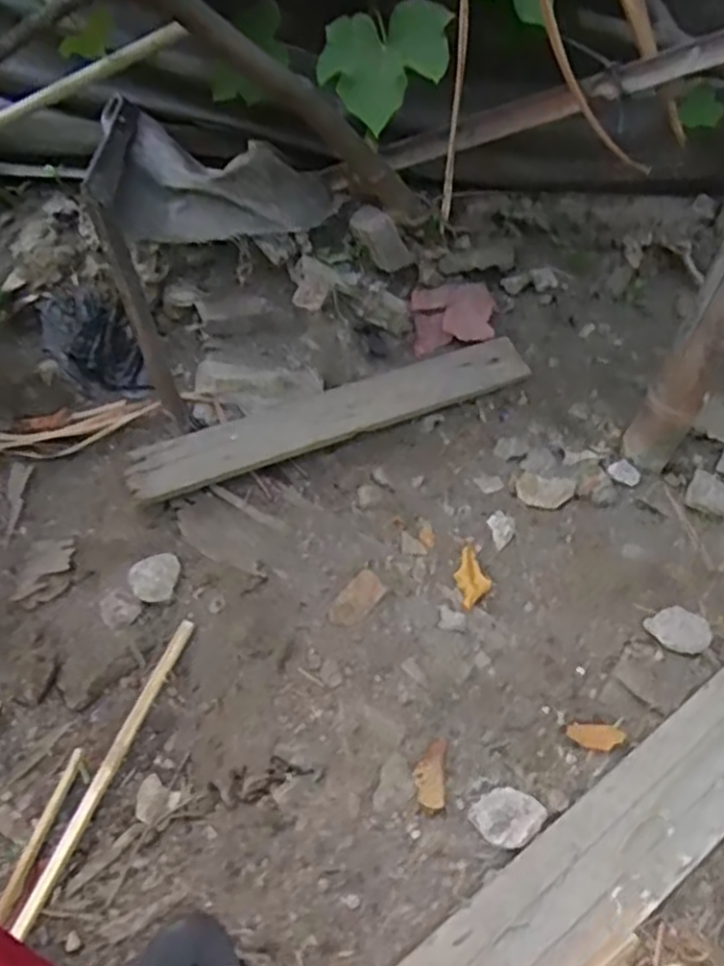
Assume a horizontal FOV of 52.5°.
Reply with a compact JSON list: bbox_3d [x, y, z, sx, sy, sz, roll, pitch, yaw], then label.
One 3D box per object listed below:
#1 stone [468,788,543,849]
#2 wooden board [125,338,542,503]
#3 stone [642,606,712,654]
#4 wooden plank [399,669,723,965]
[{"bbox_3d":[0.148,0.336,0.741,0.065,0.020,0.052,-25,45,-25],"label":"stone"},{"bbox_3d":[-0.041,-0.100,1.063,0.582,0.019,0.089,-19,62,-9],"label":"wooden board"},{"bbox_3d":[0.363,0.167,0.844,0.069,0.030,0.042,21,45,25],"label":"stone"},{"bbox_3d":[0.213,0.373,0.696,0.599,0.020,0.107,-31,50,-19],"label":"wooden plank"}]

